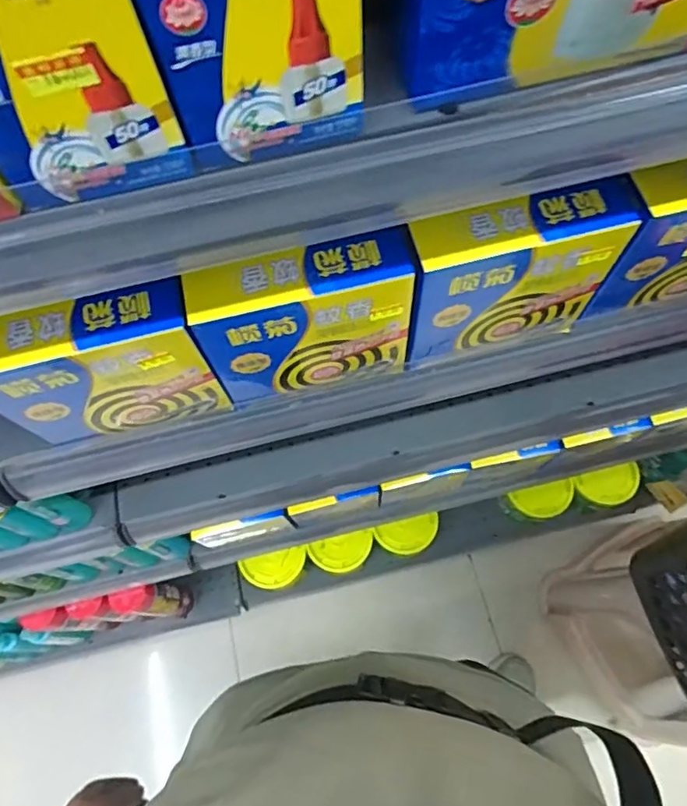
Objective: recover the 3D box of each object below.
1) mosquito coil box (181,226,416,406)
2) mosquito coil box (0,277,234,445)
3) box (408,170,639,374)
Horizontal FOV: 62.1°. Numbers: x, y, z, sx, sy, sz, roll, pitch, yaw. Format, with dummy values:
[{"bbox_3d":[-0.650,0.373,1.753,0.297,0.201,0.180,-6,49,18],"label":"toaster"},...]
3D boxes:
[{"bbox_3d":[-0.023,-0.050,0.382,0.132,0.122,0.039,-9,68,-2],"label":"mosquito coil box"},{"bbox_3d":[-0.153,-0.021,0.368,0.131,0.124,0.036,-15,68,-4],"label":"mosquito coil box"},{"bbox_3d":[0.111,-0.082,0.394,0.137,0.132,0.039,-12,68,-3],"label":"box"}]

